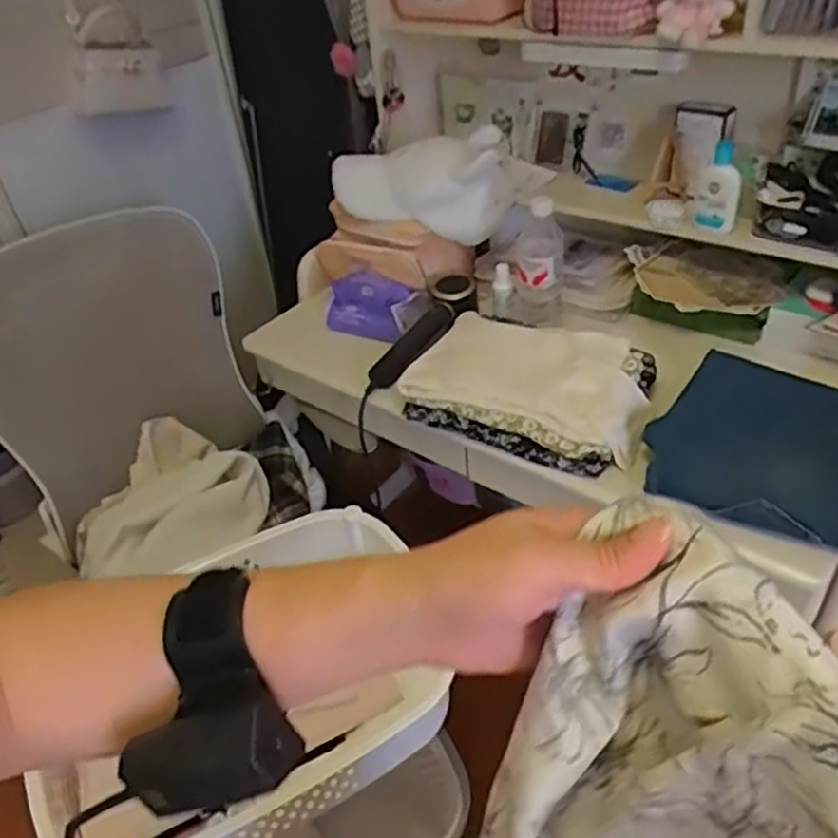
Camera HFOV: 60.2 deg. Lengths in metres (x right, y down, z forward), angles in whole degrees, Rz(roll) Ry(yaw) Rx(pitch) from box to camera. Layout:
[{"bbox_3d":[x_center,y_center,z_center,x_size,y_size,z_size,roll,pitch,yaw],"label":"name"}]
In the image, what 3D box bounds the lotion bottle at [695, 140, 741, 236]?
[{"bbox_3d":[0.419,-0.316,1.014,0.059,0.121,0.044,8,41,19],"label":"lotion bottle"}]

